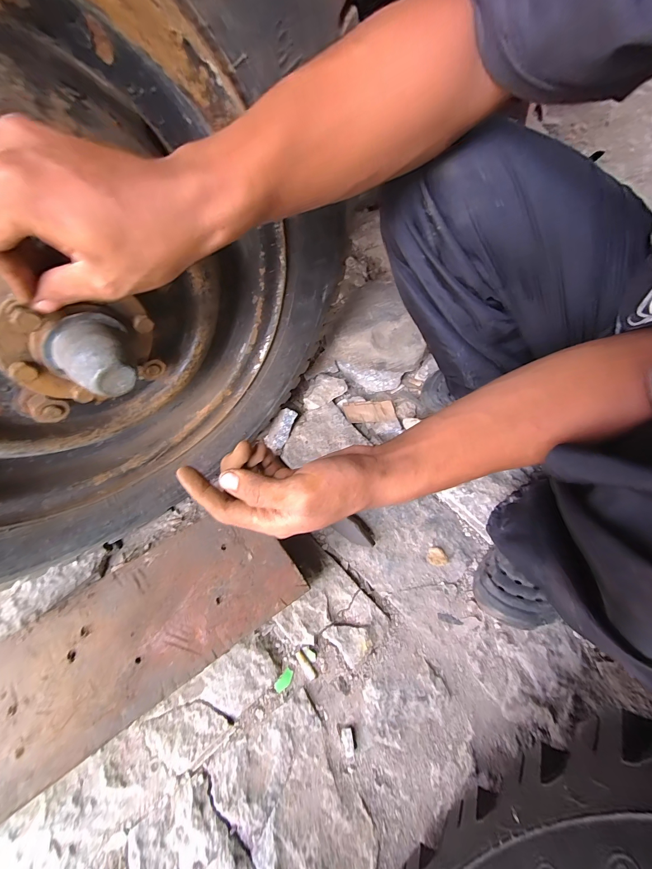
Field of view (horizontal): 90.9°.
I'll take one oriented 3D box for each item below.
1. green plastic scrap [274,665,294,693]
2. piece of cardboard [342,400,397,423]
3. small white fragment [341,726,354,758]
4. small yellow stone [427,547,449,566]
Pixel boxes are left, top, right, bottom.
[{"bbox_3d":[-0.056,0.327,0.426,0.014,0.004,0.029,38,67,19],"label":"green plastic scrap"},{"bbox_3d":[0.087,-0.047,0.640,0.100,0.009,0.052,-8,61,-4],"label":"piece of cardboard"},{"bbox_3d":[0.028,0.381,0.397,0.014,0.006,0.027,-13,61,-7],"label":"small white fragment"},{"bbox_3d":[0.172,0.189,0.496,0.029,0.006,0.027,0,60,0],"label":"small yellow stone"}]

